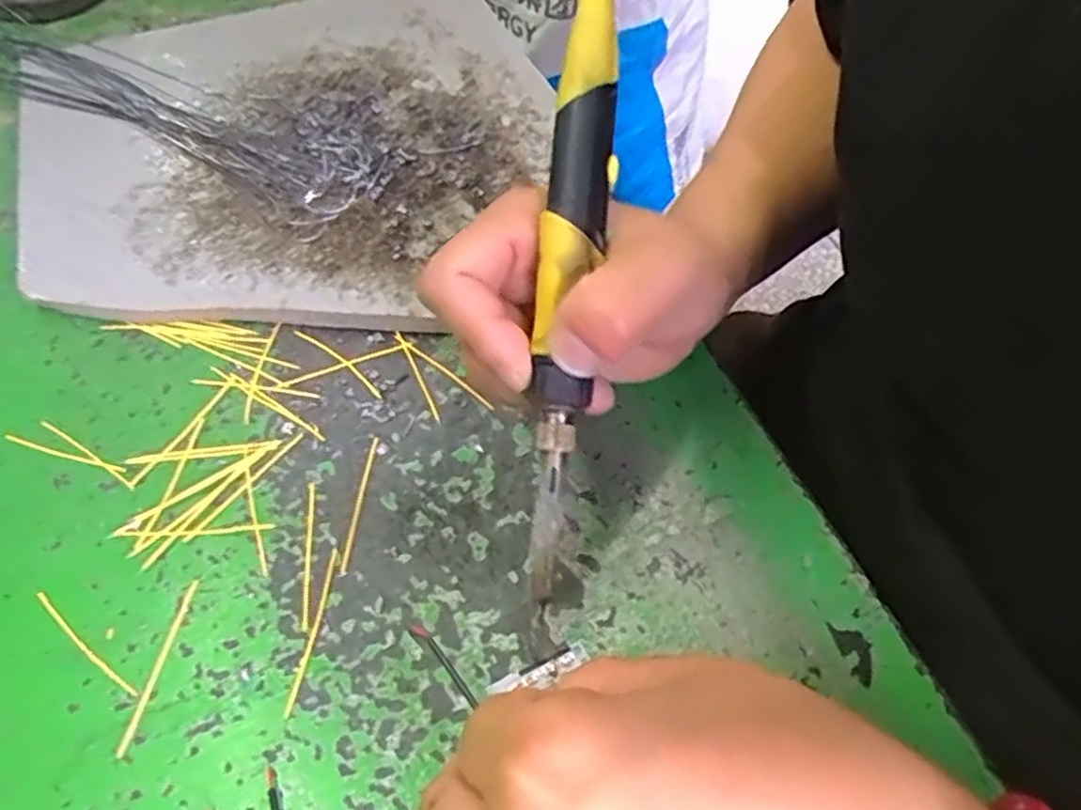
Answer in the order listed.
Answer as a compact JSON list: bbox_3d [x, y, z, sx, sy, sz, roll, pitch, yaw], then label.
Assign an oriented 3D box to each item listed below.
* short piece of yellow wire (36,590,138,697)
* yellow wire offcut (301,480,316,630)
[{"bbox_3d":[-0.143,0.075,0.231,0.055,0.004,0.004,31,62,21],"label":"short piece of yellow wire"},{"bbox_3d":[-0.078,0.048,0.245,0.004,0.004,0.052,-7,56,-2],"label":"yellow wire offcut"}]

